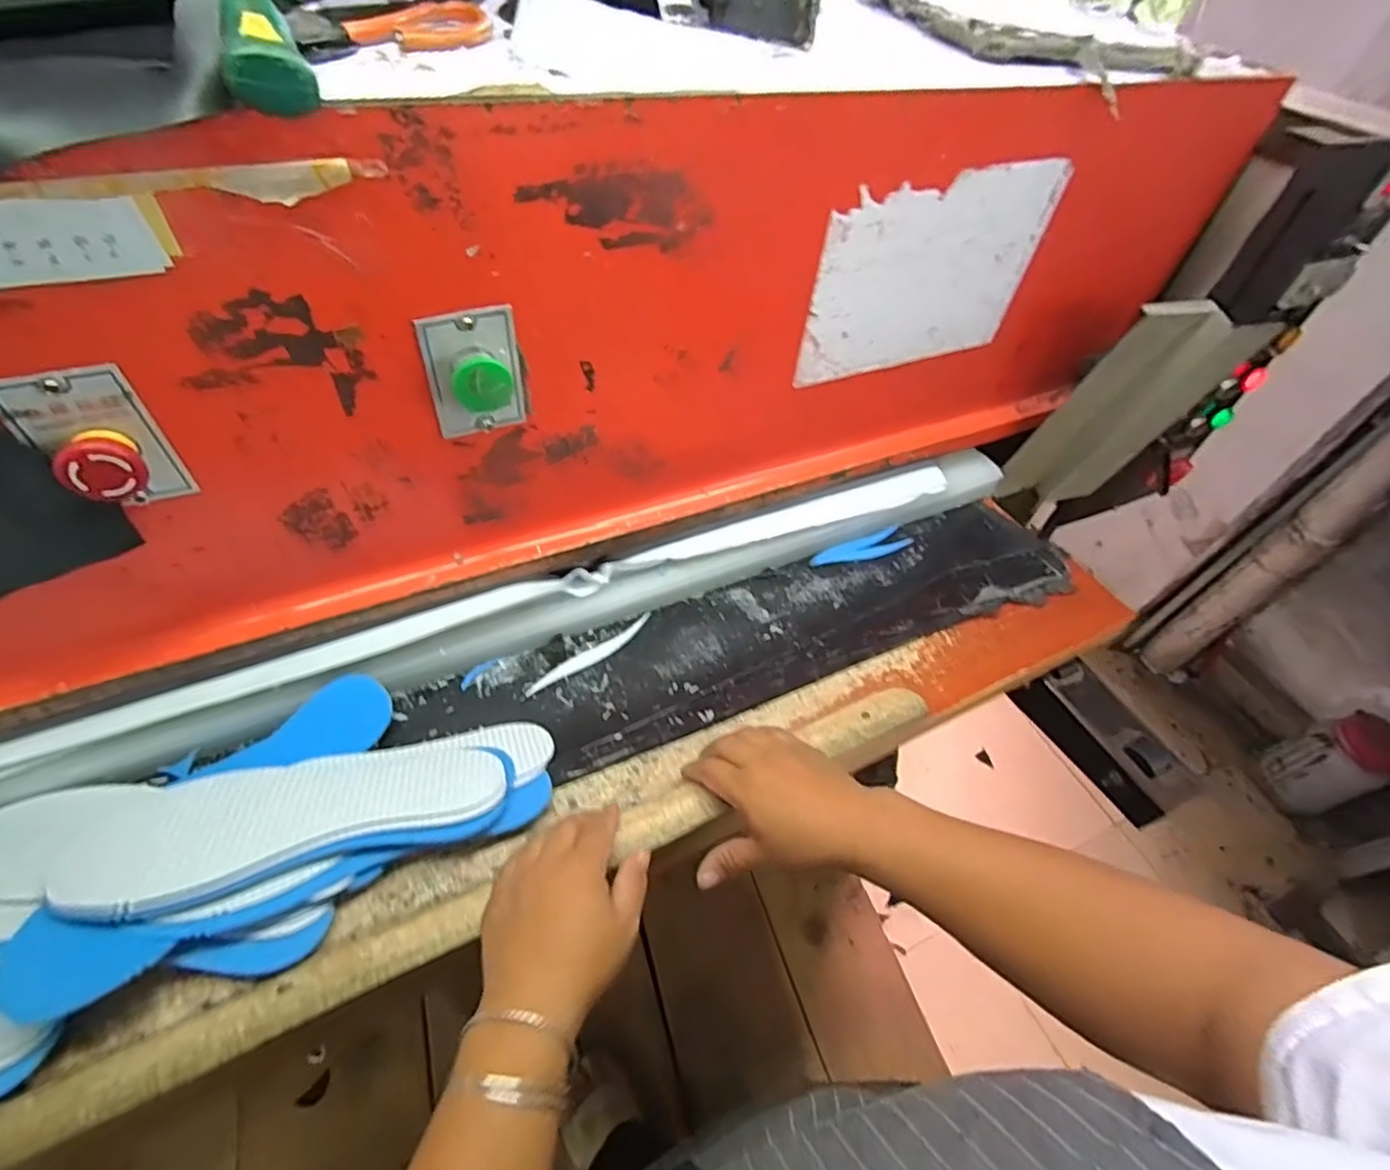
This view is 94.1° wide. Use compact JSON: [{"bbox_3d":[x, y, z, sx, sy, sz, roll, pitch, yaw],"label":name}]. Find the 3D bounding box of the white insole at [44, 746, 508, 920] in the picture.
[{"bbox_3d":[-0.284,0.159,0.469,0.267,0.016,0.098,-9,35,-27],"label":"white insole"}]

